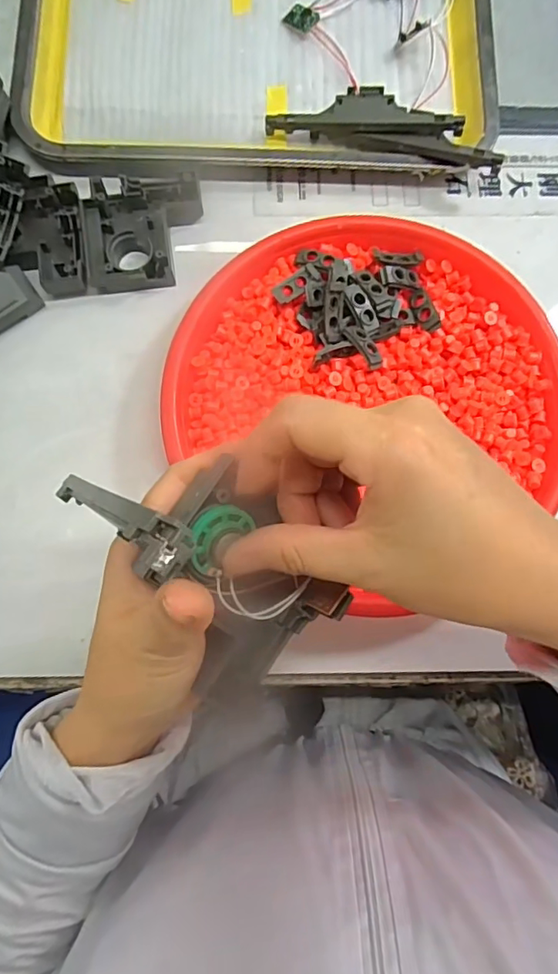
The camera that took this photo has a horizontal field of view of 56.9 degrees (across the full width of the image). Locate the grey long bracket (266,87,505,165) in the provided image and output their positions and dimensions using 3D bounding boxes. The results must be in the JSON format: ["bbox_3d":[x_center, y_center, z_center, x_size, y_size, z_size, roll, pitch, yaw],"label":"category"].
[{"bbox_3d":[0.077,-0.261,0.373,0.160,0.032,0.045,15,80,2],"label":"grey long bracket"}]

